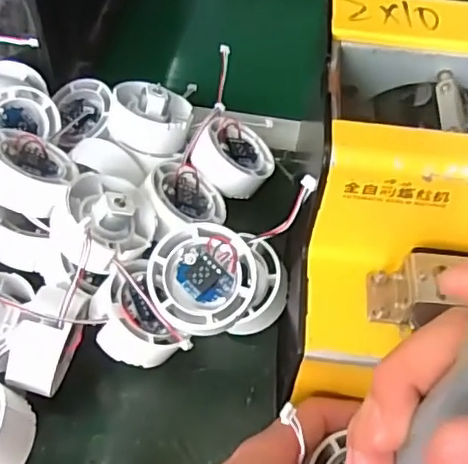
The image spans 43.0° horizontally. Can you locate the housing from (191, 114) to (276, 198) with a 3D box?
[{"bbox_3d":[-0.002,-0.049,0.405,0.053,0.023,0.055,25,46,-28],"label":"housing"}]

